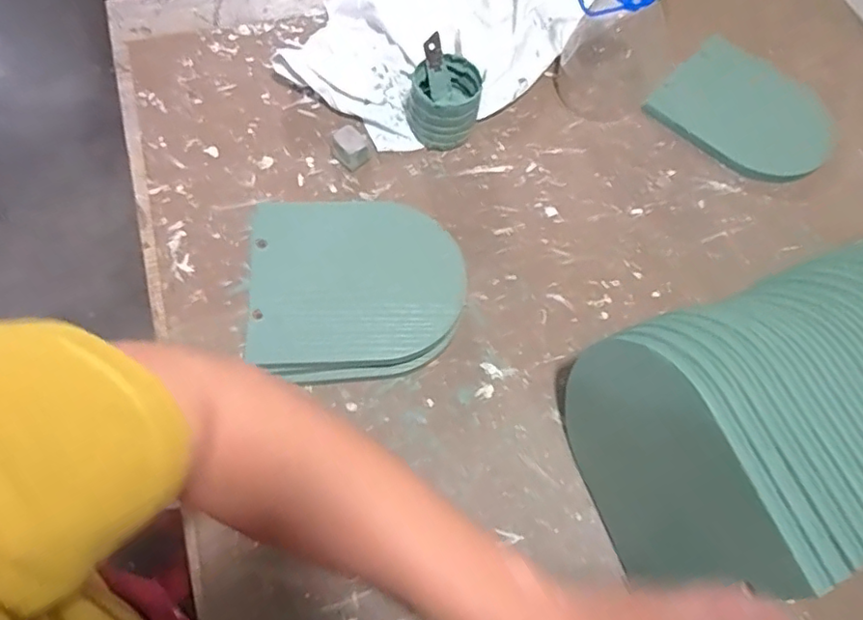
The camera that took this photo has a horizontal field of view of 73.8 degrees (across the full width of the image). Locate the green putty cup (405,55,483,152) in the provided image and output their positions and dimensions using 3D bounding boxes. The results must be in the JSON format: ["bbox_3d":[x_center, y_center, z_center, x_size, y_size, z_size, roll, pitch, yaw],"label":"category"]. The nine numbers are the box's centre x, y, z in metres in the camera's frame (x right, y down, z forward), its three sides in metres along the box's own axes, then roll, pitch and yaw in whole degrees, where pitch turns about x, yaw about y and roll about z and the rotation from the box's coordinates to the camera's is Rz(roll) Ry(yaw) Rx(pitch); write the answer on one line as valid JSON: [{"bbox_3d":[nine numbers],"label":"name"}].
[{"bbox_3d":[0.011,-0.194,0.549,0.066,0.065,0.060,1,66,-2],"label":"green putty cup"}]

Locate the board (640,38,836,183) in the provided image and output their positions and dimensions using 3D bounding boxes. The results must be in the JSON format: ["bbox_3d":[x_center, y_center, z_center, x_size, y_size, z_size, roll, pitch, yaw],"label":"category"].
[{"bbox_3d":[0.336,-0.211,0.605,0.170,0.015,0.147,36,69,13],"label":"board"}]

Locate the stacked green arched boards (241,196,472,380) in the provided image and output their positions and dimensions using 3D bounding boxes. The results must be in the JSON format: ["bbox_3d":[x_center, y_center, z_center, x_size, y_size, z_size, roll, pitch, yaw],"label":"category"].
[{"bbox_3d":[-0.062,-0.017,0.482,0.173,0.042,0.154,-3,68,-3],"label":"stacked green arched boards"}]

